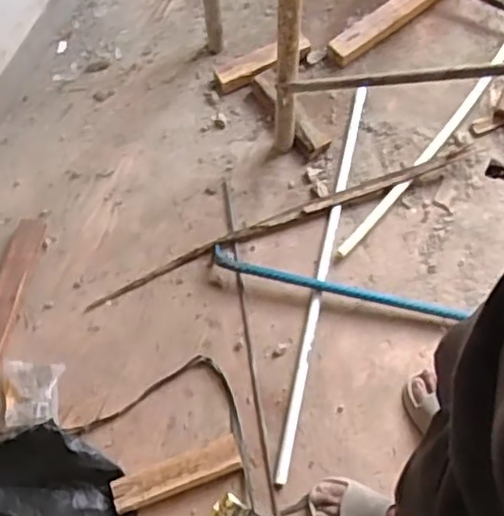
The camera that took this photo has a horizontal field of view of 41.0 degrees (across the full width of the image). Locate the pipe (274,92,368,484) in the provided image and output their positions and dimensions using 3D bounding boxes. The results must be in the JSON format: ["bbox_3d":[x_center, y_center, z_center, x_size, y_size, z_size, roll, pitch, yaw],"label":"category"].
[{"bbox_3d":[0.154,0.009,1.417,0.025,0.025,0.905,13,66,4],"label":"pipe"}]

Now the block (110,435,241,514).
[{"bbox_3d":[-0.138,0.394,1.233,0.235,0.031,0.062,-19,68,-10],"label":"block"}]

